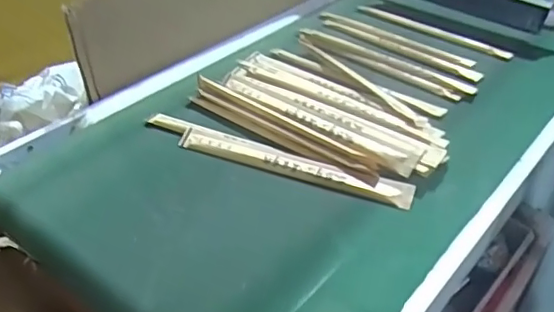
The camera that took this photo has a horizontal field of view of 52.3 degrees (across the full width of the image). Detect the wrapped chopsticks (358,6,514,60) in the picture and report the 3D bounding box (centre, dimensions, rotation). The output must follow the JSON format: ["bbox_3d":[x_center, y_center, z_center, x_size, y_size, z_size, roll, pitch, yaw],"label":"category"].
[{"bbox_3d":[0.214,-0.174,0.790,0.227,0.011,0.025,24,42,27],"label":"wrapped chopsticks"}]

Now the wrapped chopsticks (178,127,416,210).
[{"bbox_3d":[0.013,0.010,0.548,0.236,0.009,0.026,14,39,17],"label":"wrapped chopsticks"}]

